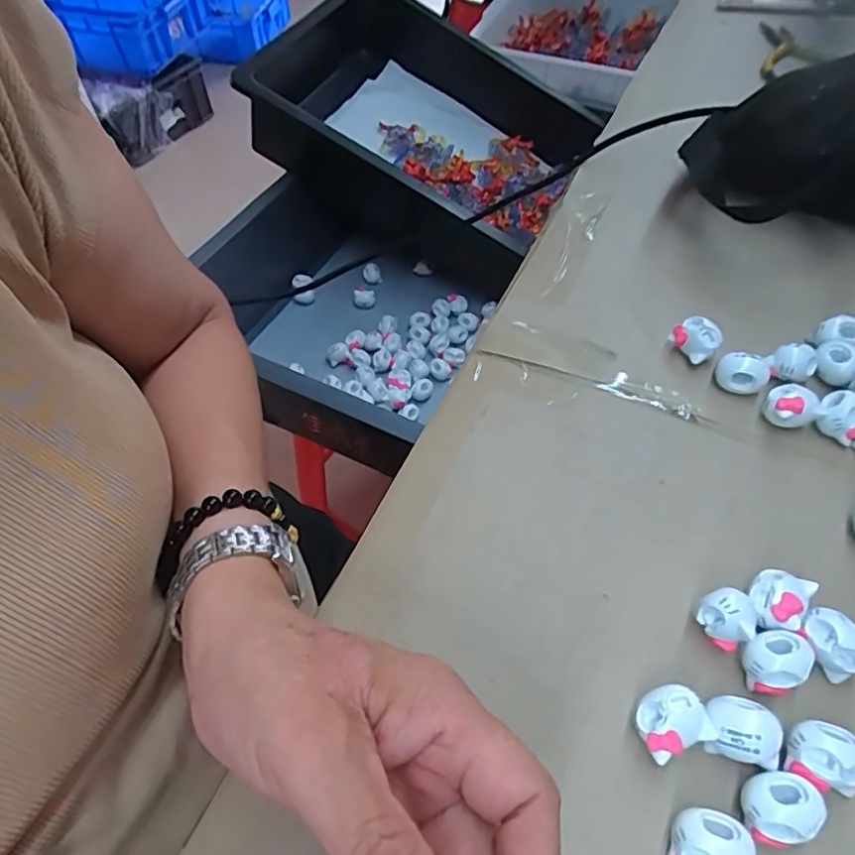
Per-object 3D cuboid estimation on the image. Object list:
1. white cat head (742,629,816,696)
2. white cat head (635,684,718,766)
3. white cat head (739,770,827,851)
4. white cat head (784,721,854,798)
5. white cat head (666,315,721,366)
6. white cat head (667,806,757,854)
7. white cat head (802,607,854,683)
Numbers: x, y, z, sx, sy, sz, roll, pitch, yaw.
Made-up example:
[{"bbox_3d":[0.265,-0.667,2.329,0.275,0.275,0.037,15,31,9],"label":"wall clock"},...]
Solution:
[{"bbox_3d":[0.138,0.093,0.233,0.024,0.019,0.021,-27,57,-15],"label":"white cat head"},{"bbox_3d":[0.092,0.113,0.226,0.024,0.022,0.021,-22,56,-11],"label":"white cat head"},{"bbox_3d":[0.124,0.135,0.209,0.025,0.021,0.021,-23,56,-12],"label":"white cat head"},{"bbox_3d":[0.145,0.121,0.215,0.025,0.022,0.020,11,56,12],"label":"white cat head"},{"bbox_3d":[0.150,-0.051,0.330,0.014,0.020,0.024,-25,57,-13],"label":"white cat head"},{"bbox_3d":[0.097,0.145,0.203,0.025,0.022,0.022,0,55,4],"label":"white cat head"},{"bbox_3d":[0.163,0.088,0.237,0.017,0.020,0.025,-29,58,-16],"label":"white cat head"}]

